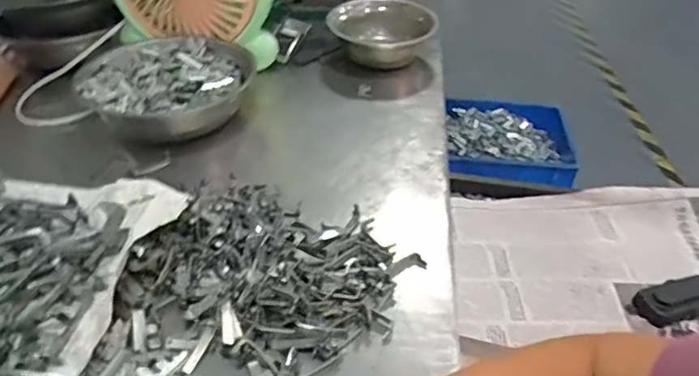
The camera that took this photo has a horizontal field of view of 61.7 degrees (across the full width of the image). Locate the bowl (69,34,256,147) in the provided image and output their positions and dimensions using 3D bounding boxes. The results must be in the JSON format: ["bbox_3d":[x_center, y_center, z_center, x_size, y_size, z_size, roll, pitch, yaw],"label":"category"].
[{"bbox_3d":[-0.215,-0.120,0.692,0.194,0.054,0.159,-20,43,-25],"label":"bowl"}]

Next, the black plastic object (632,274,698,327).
[{"bbox_3d":[0.413,0.139,0.733,0.109,0.028,0.052,-10,39,-14],"label":"black plastic object"}]

